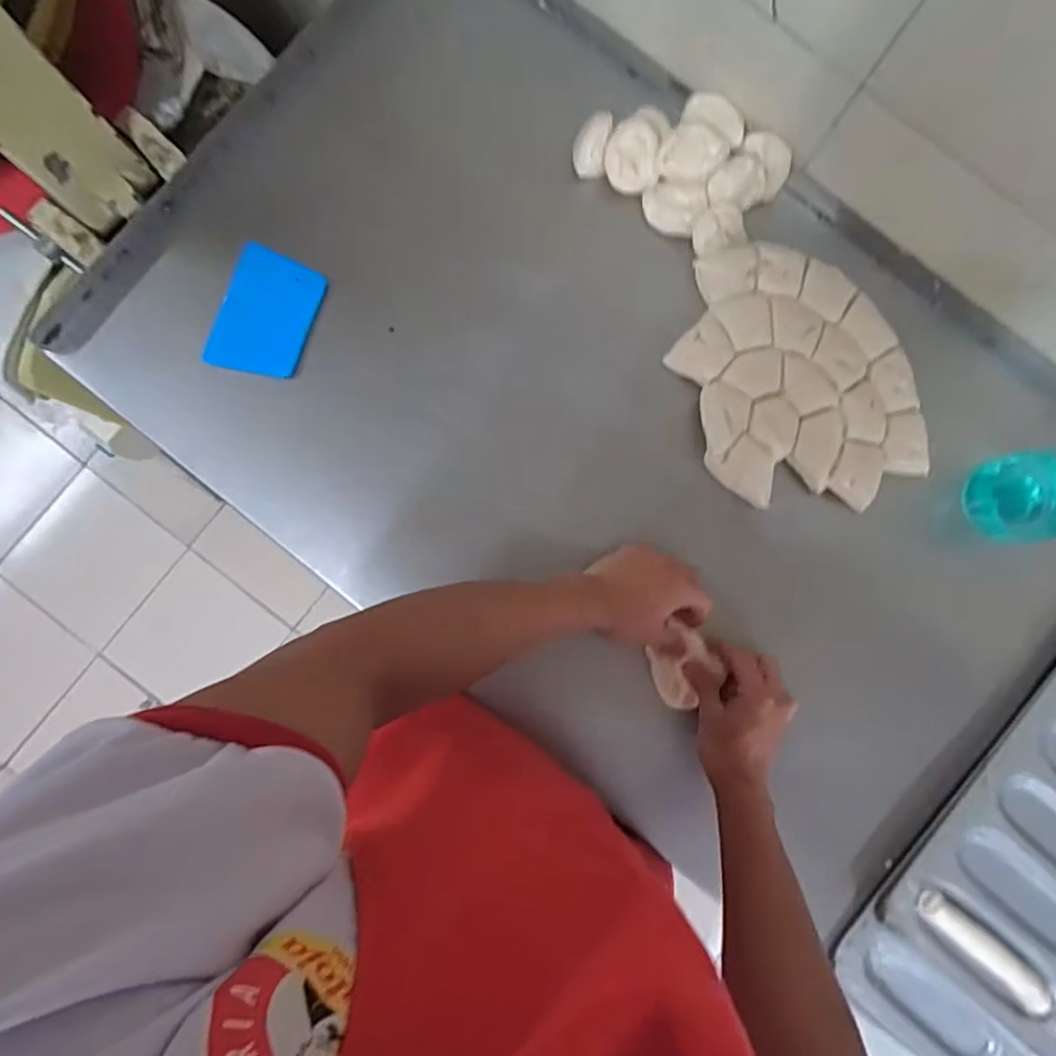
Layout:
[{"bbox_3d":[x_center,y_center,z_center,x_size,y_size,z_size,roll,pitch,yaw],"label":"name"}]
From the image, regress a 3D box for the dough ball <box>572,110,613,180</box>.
[{"bbox_3d":[0.064,-0.386,0.636,0.034,0.029,0.051,8,84,-1],"label":"dough ball"}]

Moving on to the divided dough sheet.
[{"bbox_3d":[0.265,-0.152,0.629,0.210,0.016,0.267,-20,85,-4],"label":"divided dough sheet"}]

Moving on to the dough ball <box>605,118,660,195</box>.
[{"bbox_3d":[0.104,-0.373,0.636,0.051,0.026,0.060,-3,84,-2],"label":"dough ball"}]

